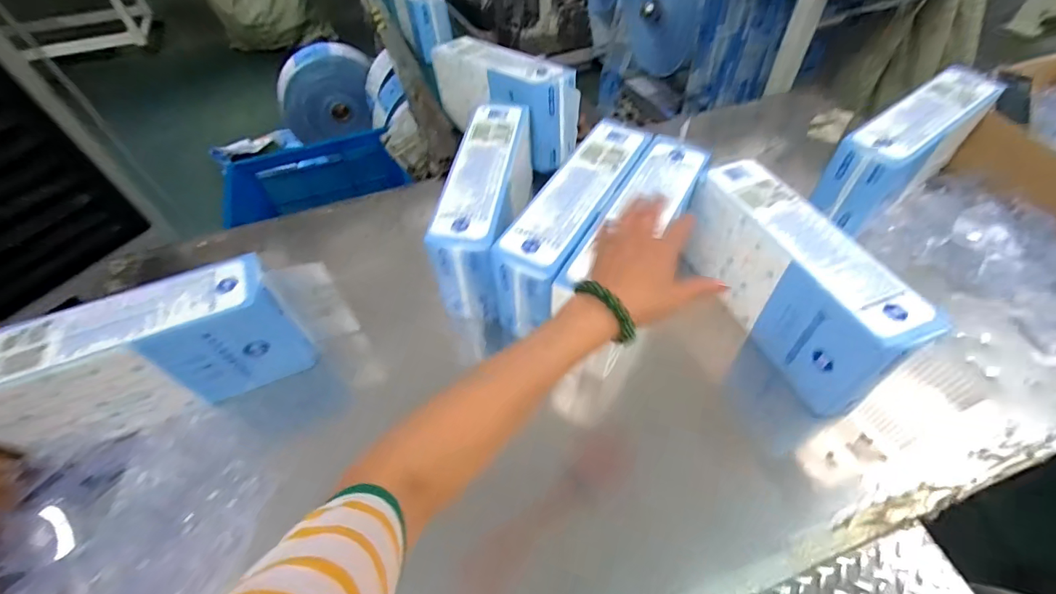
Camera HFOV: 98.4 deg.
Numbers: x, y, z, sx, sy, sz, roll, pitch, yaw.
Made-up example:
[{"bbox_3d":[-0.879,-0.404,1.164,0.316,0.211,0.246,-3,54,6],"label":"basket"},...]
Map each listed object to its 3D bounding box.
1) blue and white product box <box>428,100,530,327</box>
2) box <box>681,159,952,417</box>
[{"bbox_3d":[-0.061,-0.143,0.706,0.092,0.144,0.330,5,52,6],"label":"blue and white product box"},{"bbox_3d":[0.340,-0.021,0.601,0.083,0.162,0.315,-18,54,-12],"label":"box"}]

